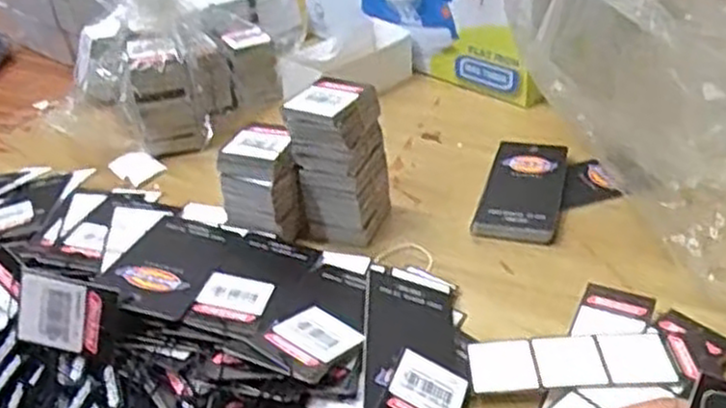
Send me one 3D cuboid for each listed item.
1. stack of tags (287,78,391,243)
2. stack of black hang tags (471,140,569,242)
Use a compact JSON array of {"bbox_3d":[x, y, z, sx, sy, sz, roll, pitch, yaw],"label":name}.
[{"bbox_3d":[-0.013,-0.026,0.485,0.043,0.097,0.052,10,37,21],"label":"stack of tags"},{"bbox_3d":[0.109,-0.010,0.521,0.051,0.009,0.109,7,36,18],"label":"stack of black hang tags"}]

